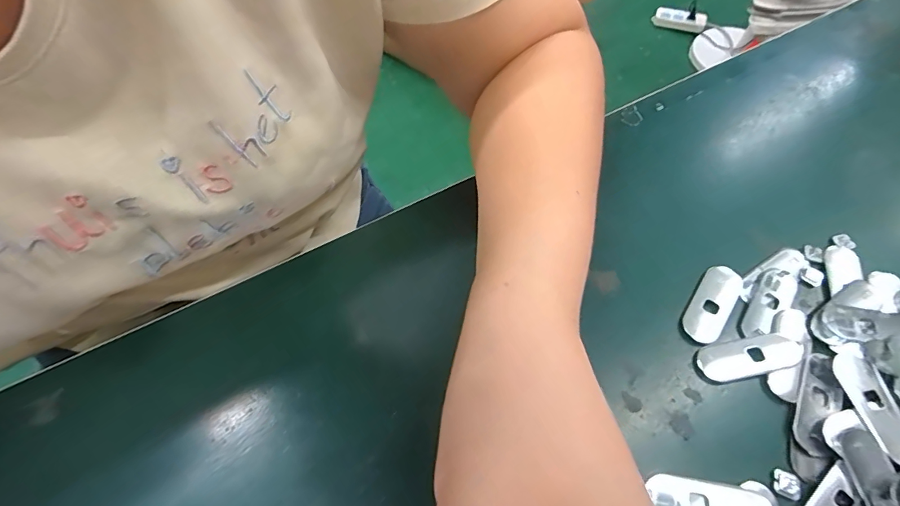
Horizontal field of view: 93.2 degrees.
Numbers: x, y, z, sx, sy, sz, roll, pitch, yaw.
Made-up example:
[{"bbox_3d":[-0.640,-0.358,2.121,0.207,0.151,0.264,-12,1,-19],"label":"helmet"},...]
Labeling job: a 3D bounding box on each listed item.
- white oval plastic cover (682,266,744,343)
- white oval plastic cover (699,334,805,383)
[{"bbox_3d":[0.144,0.027,0.232,0.019,0.004,0.051,33,65,17],"label":"white oval plastic cover"},{"bbox_3d":[0.153,0.052,0.216,0.050,0.004,0.018,-7,61,-4],"label":"white oval plastic cover"}]

